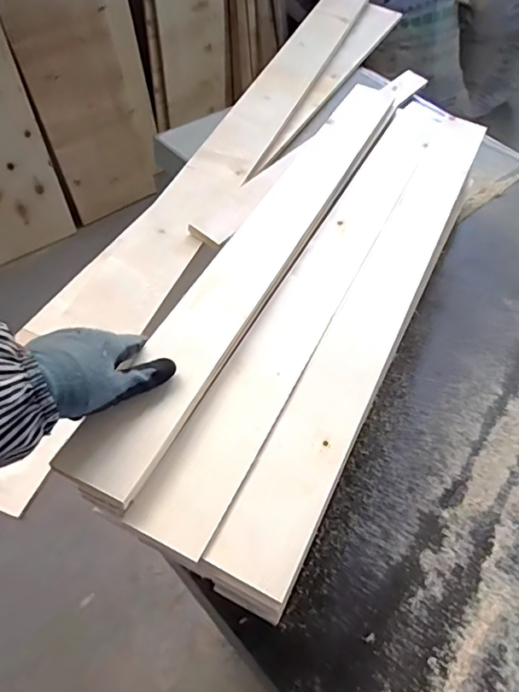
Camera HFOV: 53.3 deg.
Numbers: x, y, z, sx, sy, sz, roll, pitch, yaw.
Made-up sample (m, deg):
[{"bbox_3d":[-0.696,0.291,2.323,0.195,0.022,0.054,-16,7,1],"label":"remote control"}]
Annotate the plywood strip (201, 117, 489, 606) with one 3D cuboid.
[{"bbox_3d":[0.152,-0.077,0.603,0.072,0.008,0.733,21,55,17],"label":"plywood strip"}]

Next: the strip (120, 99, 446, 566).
[{"bbox_3d":[0.090,-0.110,0.621,0.070,0.015,0.756,21,55,17],"label":"strip"}]

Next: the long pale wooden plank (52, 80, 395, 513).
[{"bbox_3d":[0.019,-0.136,0.611,0.070,0.020,0.707,25,54,10],"label":"long pale wooden plank"}]

